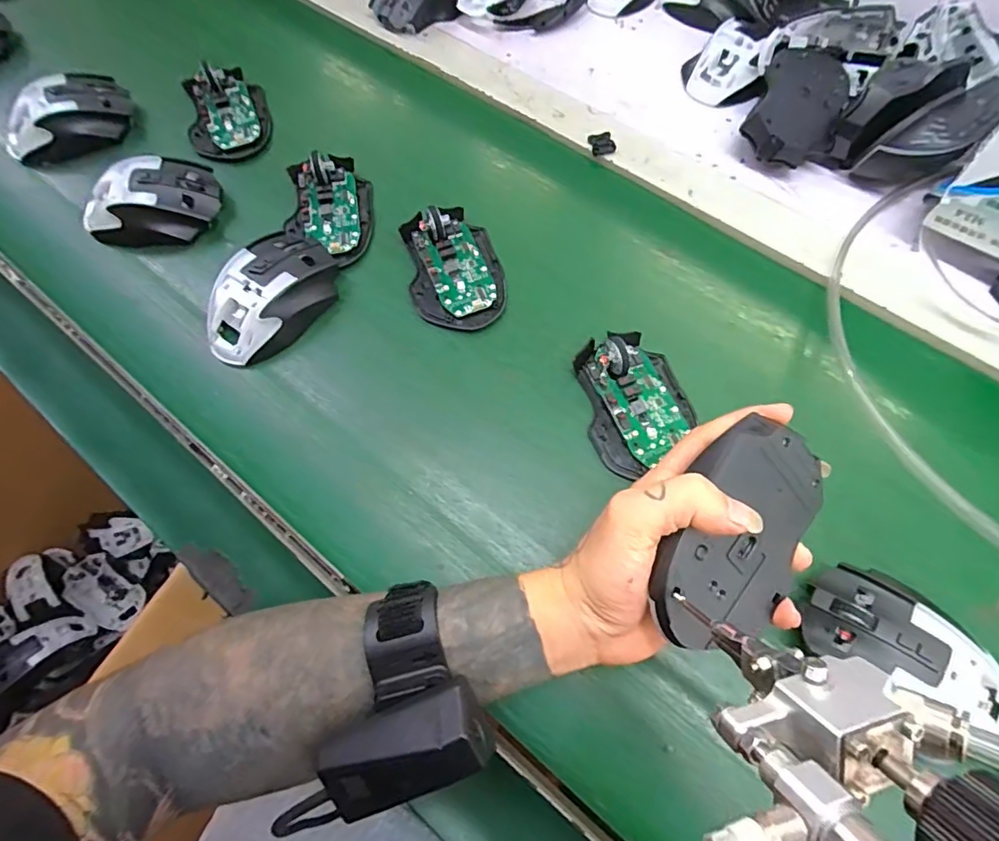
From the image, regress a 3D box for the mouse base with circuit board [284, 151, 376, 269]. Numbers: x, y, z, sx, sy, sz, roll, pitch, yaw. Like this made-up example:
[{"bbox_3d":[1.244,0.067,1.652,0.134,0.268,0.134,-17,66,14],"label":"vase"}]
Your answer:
[{"bbox_3d":[-0.145,-0.180,0.440,0.071,0.027,0.108,-8,67,-2],"label":"mouse base with circuit board"}]

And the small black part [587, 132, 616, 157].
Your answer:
[{"bbox_3d":[0.093,-0.249,0.471,0.022,0.007,0.024,-9,67,-2],"label":"small black part"}]

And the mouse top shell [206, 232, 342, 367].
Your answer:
[{"bbox_3d":[-0.173,-0.097,0.400,0.071,0.038,0.116,20,68,10],"label":"mouse top shell"}]

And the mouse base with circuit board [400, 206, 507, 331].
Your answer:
[{"bbox_3d":[-0.037,-0.126,0.415,0.072,0.029,0.108,-16,68,-5],"label":"mouse base with circuit board"}]

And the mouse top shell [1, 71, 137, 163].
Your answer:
[{"bbox_3d":[-0.408,-0.284,0.494,0.115,0.046,0.065,-33,70,-12],"label":"mouse top shell"}]

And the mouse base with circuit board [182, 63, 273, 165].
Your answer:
[{"bbox_3d":[-0.258,-0.287,0.488,0.073,0.031,0.114,-18,68,-6],"label":"mouse base with circuit board"}]

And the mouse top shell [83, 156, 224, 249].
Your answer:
[{"bbox_3d":[-0.299,-0.187,0.441,0.106,0.039,0.064,0,67,2],"label":"mouse top shell"}]

